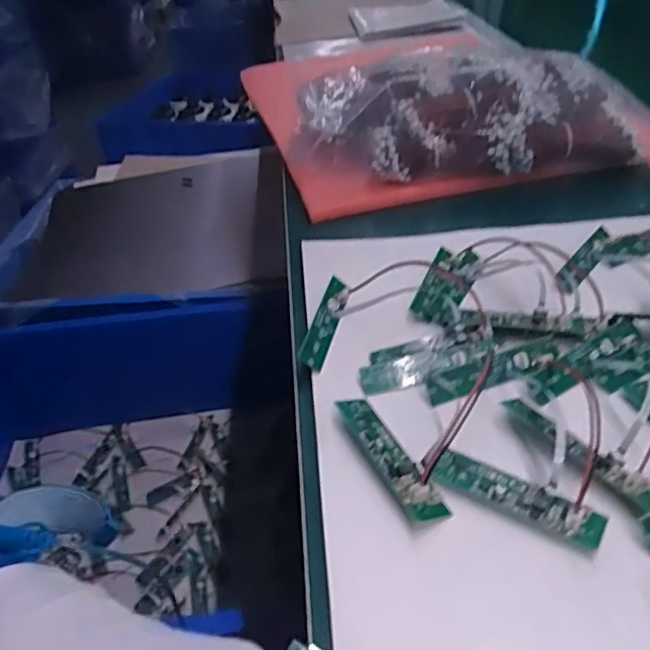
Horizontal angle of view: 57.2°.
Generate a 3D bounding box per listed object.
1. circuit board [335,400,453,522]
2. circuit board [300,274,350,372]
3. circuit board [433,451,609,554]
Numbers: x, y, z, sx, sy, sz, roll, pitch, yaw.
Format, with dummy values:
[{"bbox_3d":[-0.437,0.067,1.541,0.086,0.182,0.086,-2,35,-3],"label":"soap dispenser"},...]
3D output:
[{"bbox_3d":[0.032,0.064,0.300,0.019,0.011,0.081,-17,41,-19],"label":"circuit board"},{"bbox_3d":[0.001,-0.002,0.389,0.017,0.007,0.084,35,42,-12],"label":"circuit board"},{"bbox_3d":[0.089,0.079,0.277,0.076,0.010,0.022,22,44,26],"label":"circuit board"}]

